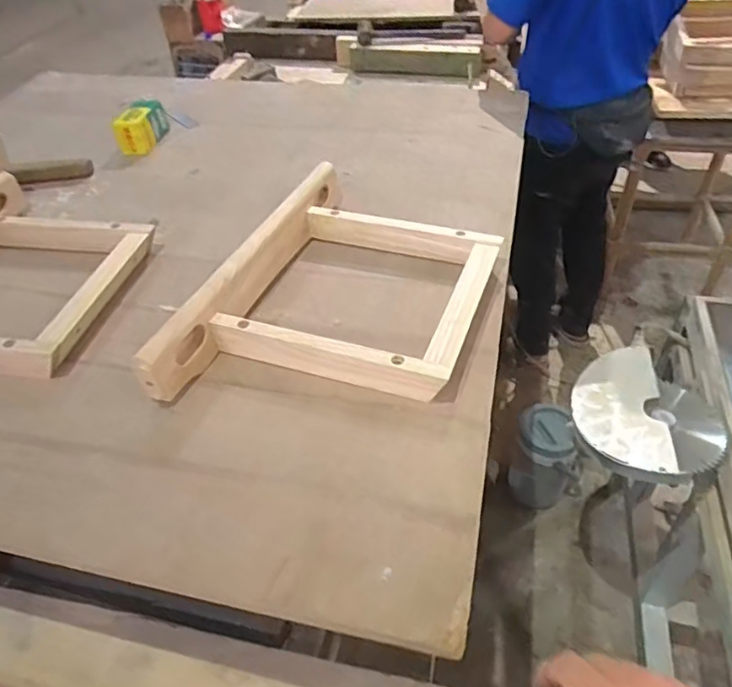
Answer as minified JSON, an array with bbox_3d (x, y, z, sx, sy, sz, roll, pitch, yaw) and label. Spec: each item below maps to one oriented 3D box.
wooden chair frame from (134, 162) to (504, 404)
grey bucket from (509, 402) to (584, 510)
[{"bbox_3d":[-0.009,-0.082,0.769,0.317,0.067,0.496,13,46,17],"label":"wooden chair frame"},{"bbox_3d":[0.485,0.328,1.585,0.189,0.290,0.183,-2,43,2],"label":"grey bucket"}]

